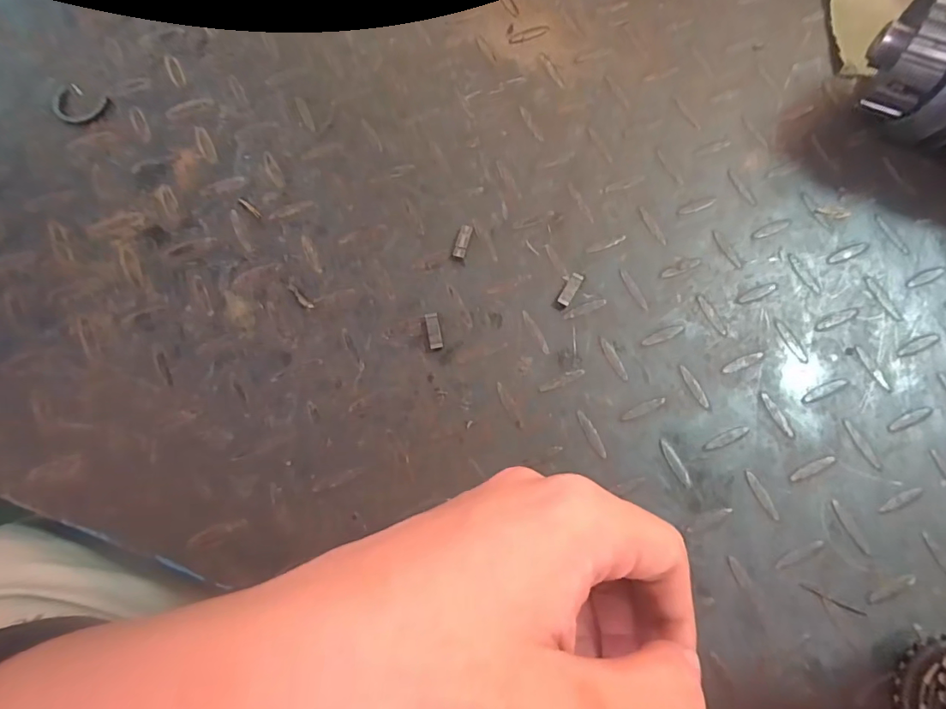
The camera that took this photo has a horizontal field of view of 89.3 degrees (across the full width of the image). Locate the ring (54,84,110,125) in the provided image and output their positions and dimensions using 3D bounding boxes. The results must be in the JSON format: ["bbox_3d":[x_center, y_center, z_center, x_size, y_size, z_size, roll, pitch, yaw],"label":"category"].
[{"bbox_3d":[-0.220,-0.139,0.265,0.031,0.004,0.023,22,76,7],"label":"ring"}]

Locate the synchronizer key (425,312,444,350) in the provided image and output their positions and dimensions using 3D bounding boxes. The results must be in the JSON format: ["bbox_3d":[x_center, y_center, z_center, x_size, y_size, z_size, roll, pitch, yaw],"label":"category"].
[{"bbox_3d":[-0.019,-0.011,0.230,0.006,0.005,0.018,-11,77,-2],"label":"synchronizer key"}]

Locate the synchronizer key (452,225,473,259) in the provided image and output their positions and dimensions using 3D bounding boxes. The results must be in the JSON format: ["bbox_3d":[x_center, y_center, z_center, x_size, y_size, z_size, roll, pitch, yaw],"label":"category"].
[{"bbox_3d":[-0.005,-0.058,0.244,0.006,0.005,0.019,14,75,5],"label":"synchronizer key"}]

